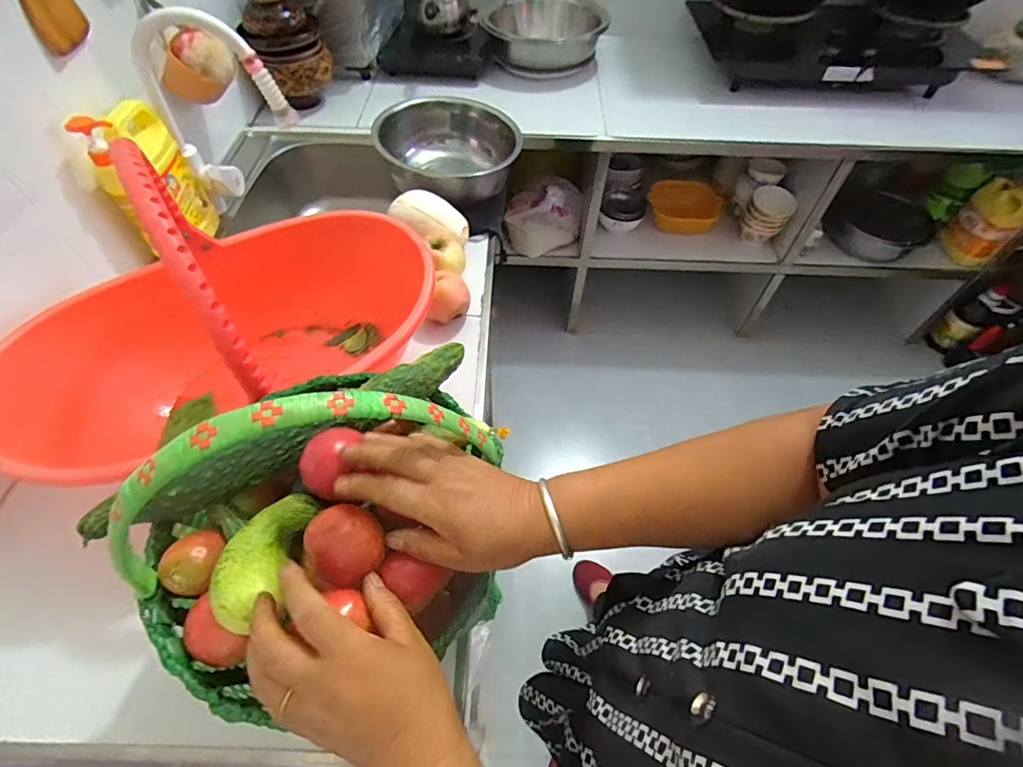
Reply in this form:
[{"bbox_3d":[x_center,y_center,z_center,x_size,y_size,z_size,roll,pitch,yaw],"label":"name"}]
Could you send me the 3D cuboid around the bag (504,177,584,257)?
[{"bbox_3d":[0.099,-0.508,1.510,0.228,0.239,0.104,4,55,1],"label":"bag"}]

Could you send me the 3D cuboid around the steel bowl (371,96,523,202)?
[{"bbox_3d":[-0.121,-0.468,1.016,0.282,0.147,0.269,1,55,-1],"label":"steel bowl"}]

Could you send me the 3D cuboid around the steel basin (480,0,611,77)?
[{"bbox_3d":[0.099,-1.012,1.421,0.331,0.120,0.341,1,55,-1],"label":"steel basin"}]

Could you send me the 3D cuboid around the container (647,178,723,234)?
[{"bbox_3d":[0.550,-0.566,1.553,0.228,0.097,0.153,20,57,12],"label":"container"}]

